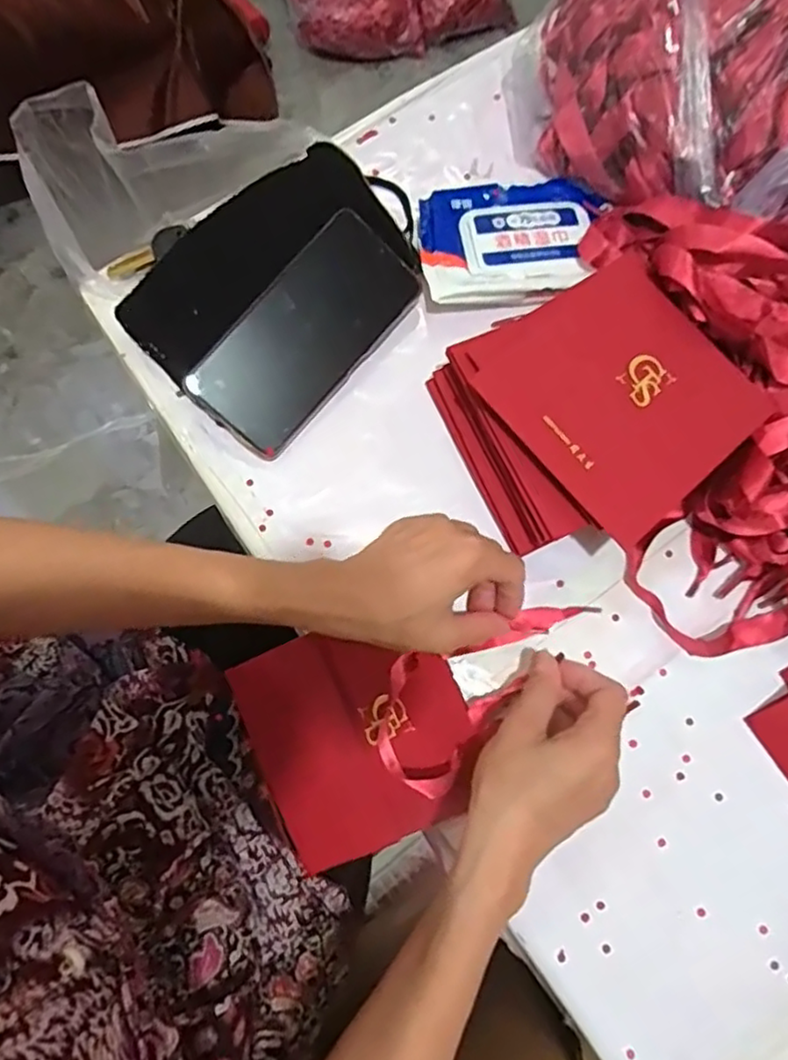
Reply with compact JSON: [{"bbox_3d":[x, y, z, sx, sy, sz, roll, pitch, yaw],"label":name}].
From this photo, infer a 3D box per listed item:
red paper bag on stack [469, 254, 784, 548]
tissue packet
[{"bbox_3d":[0.142,-0.087,0.408,0.139,0.009,0.152,-38,83,-8],"label":"red paper bag on stack"},{"bbox_3d":[0.087,-0.211,0.476,0.131,0.022,0.090,-7,80,-3],"label":"tissue packet"}]

